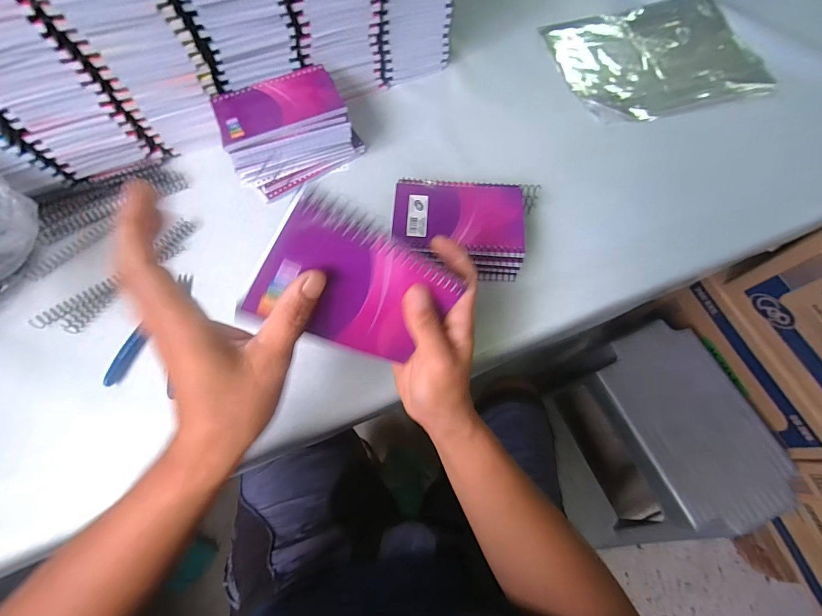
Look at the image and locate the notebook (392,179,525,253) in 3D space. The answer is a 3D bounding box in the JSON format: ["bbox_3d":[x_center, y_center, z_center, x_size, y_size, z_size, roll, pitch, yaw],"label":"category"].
[{"bbox_3d":[0.047,-0.096,0.377,0.128,0.010,0.084,4,69,2],"label":"notebook"}]

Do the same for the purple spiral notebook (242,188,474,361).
[{"bbox_3d":[-0.030,-0.010,0.238,0.079,0.123,0.006,-56,37,11],"label":"purple spiral notebook"}]

